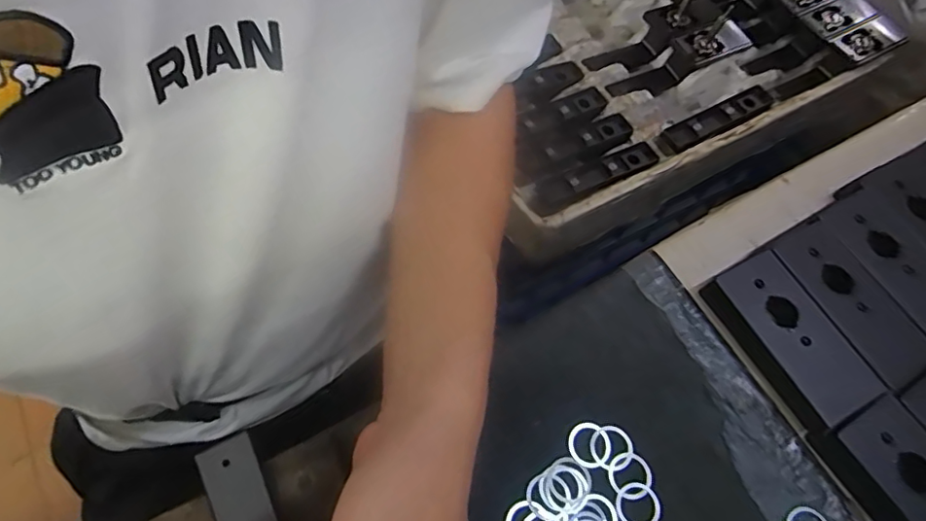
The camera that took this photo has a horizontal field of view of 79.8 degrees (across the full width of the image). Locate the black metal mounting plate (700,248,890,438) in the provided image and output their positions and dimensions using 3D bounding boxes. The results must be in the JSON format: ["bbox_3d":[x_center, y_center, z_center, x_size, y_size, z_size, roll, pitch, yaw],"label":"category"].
[{"bbox_3d":[0.204,0.048,0.347,0.048,0.022,0.103,-24,66,-15],"label":"black metal mounting plate"}]

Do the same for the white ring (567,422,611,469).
[{"bbox_3d":[0.076,0.110,0.331,0.025,0.004,0.026,1,62,-2],"label":"white ring"}]

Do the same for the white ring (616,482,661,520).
[{"bbox_3d":[0.101,0.141,0.318,0.025,0.004,0.026,1,62,-2],"label":"white ring"}]

